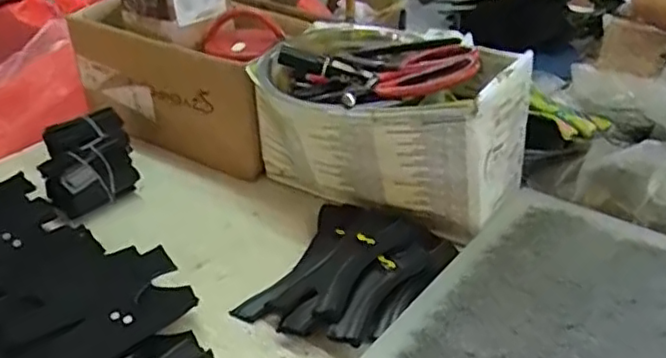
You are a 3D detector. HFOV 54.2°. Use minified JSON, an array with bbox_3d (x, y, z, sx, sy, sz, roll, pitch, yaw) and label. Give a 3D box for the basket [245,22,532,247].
[{"bbox_3d":[0.052,-0.061,0.669,0.267,0.141,0.164,17,37,24],"label":"basket"}]

